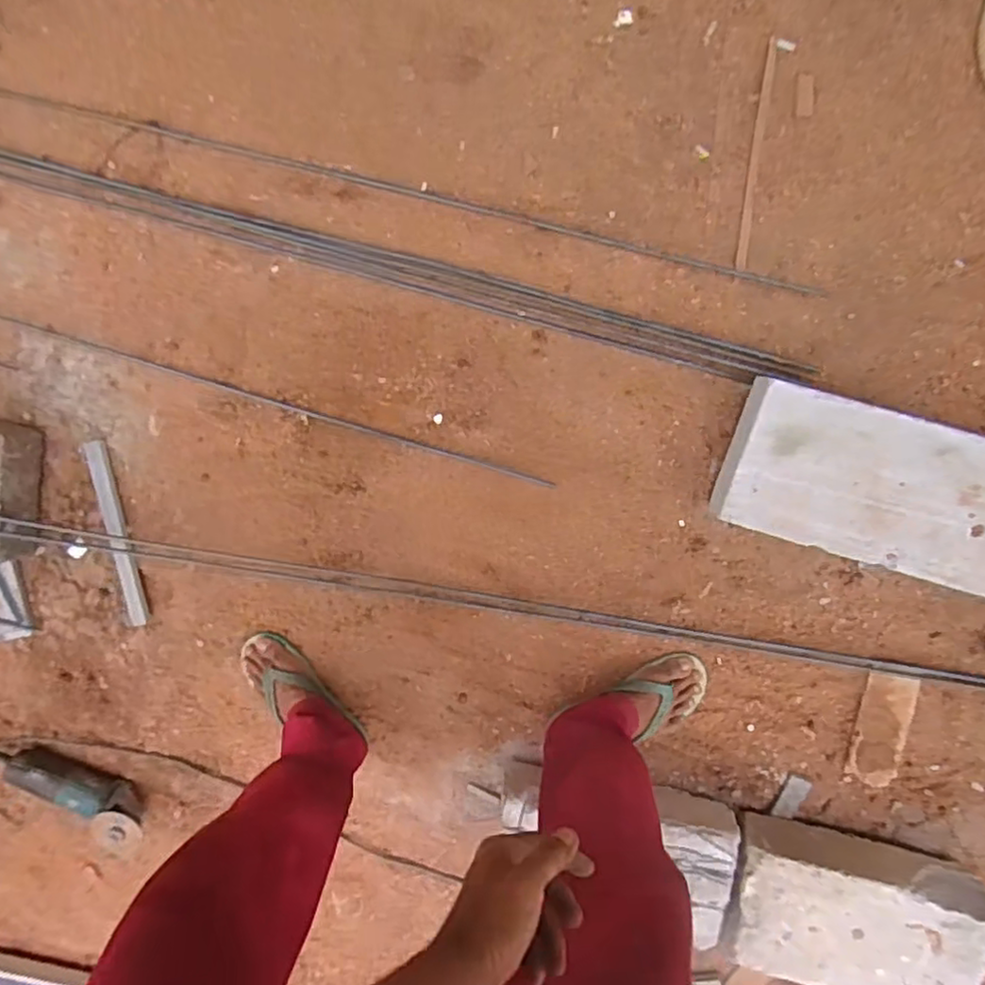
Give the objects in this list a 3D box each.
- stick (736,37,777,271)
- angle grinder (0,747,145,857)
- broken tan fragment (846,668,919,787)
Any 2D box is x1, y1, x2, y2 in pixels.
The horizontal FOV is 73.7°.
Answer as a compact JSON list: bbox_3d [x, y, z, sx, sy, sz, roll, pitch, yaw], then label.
[{"bbox_3d":[0.358,-0.456,0.895,0.016,0.012,0.294,6,100,4],"label":"stick"},{"bbox_3d":[-0.745,0.506,1.129,0.322,0.082,0.101,29,101,-1],"label":"angle grinder"},{"bbox_3d":[0.588,0.358,0.989,0.075,0.013,0.182,8,100,3],"label":"broken tan fragment"}]

